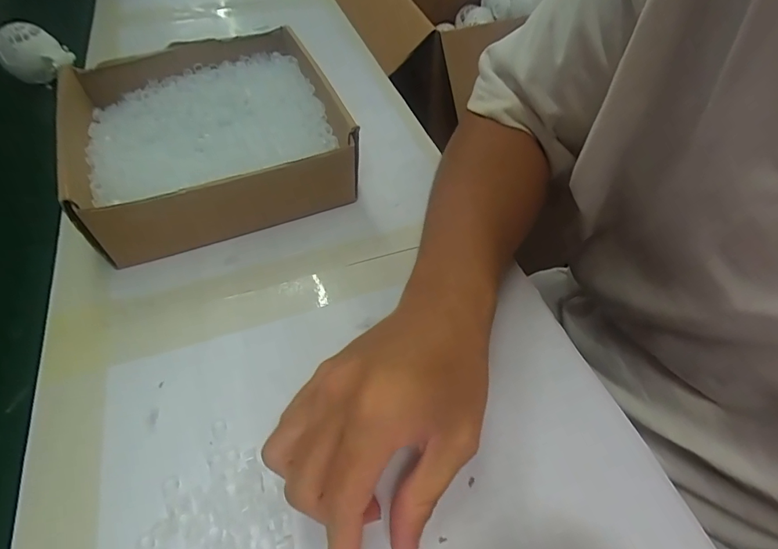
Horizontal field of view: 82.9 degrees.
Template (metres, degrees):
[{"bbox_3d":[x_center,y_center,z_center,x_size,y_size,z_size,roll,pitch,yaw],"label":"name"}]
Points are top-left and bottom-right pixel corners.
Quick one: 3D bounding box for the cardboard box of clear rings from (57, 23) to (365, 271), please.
[{"bbox_3d":[-0.158,-0.120,0.391,0.217,0.070,0.218,-19,54,-15],"label":"cardboard box of clear rings"}]

